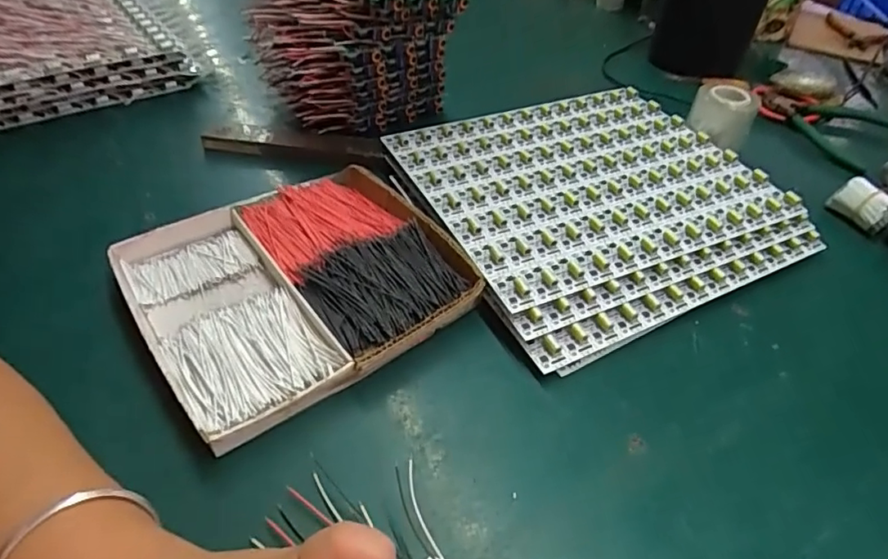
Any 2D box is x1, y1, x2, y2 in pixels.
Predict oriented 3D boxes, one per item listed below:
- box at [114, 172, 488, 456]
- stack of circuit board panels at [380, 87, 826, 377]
[{"bbox_3d":[-0.104,-0.002,0.394,0.206,0.024,0.191,-25,52,-26],"label":"box"},{"bbox_3d":[0.132,-0.073,0.476,0.285,0.030,0.269,-17,48,-19],"label":"stack of circuit board panels"}]

